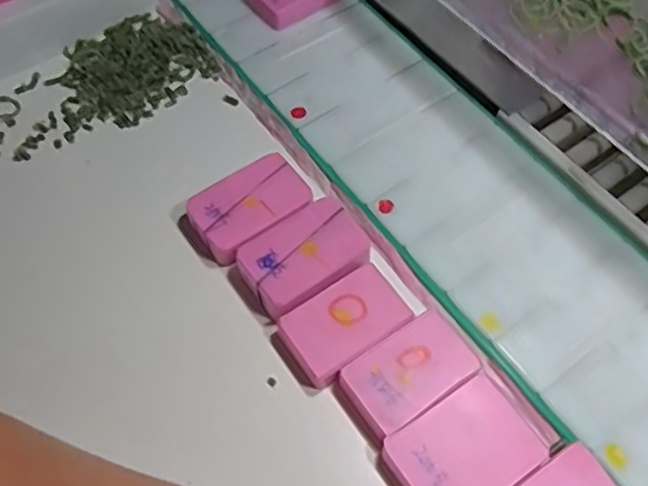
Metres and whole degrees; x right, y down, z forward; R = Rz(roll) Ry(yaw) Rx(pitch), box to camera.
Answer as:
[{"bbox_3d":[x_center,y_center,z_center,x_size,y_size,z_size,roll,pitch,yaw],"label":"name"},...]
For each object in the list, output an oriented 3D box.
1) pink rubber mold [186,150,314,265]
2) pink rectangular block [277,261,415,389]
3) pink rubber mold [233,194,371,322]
[{"bbox_3d":[-0.046,-0.021,0.419,0.071,0.021,0.048,-35,66,-18],"label":"pink rubber mold"},{"bbox_3d":[0.012,0.047,0.382,0.068,0.019,0.043,-32,65,-17],"label":"pink rectangular block"},{"bbox_3d":[-0.011,0.011,0.399,0.075,0.022,0.050,-33,65,-18],"label":"pink rubber mold"}]

